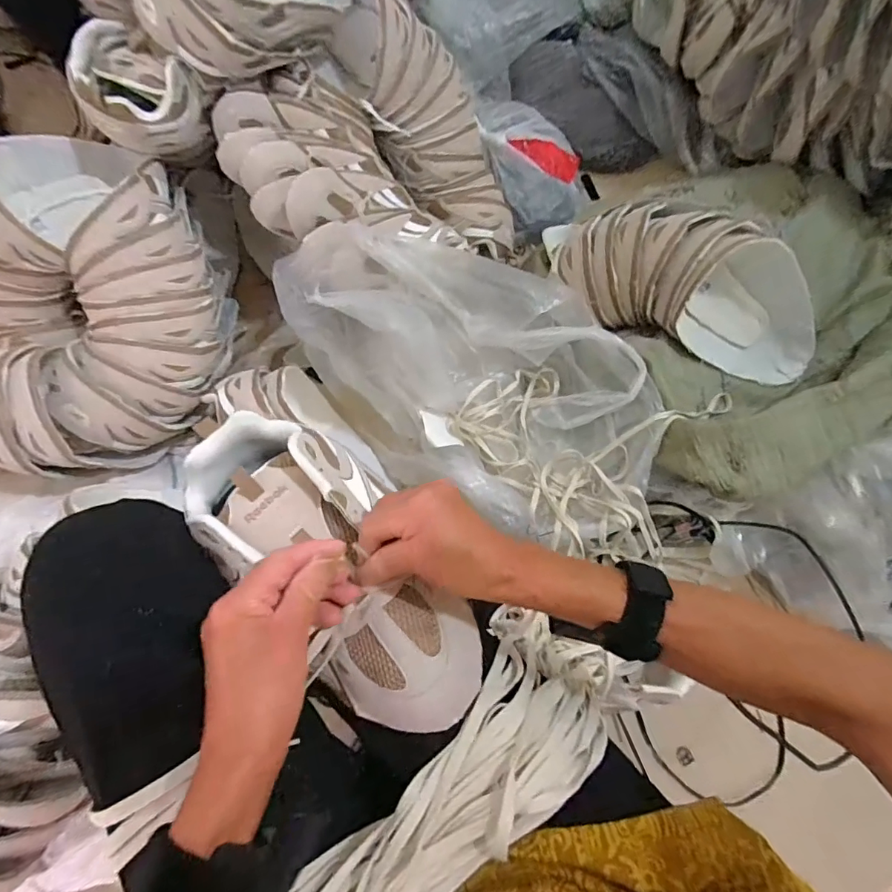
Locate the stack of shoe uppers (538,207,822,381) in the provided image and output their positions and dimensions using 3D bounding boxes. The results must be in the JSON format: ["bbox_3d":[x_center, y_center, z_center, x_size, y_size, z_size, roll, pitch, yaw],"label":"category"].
[{"bbox_3d":[0.337,-0.221,0.685,0.415,0.147,0.143,22,74,6],"label":"stack of shoe uppers"}]

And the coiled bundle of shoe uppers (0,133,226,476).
[{"bbox_3d":[-0.479,-0.197,0.637,0.326,0.149,0.422,-30,75,-10],"label":"coiled bundle of shoe uppers"}]

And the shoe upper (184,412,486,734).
[{"bbox_3d":[-0.078,0.076,0.330,0.110,0.057,0.257,-39,78,-12],"label":"shoe upper"}]

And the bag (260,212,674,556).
[{"bbox_3d":[0.042,-0.087,0.662,0.547,0.199,0.325,26,74,7],"label":"bag"}]

